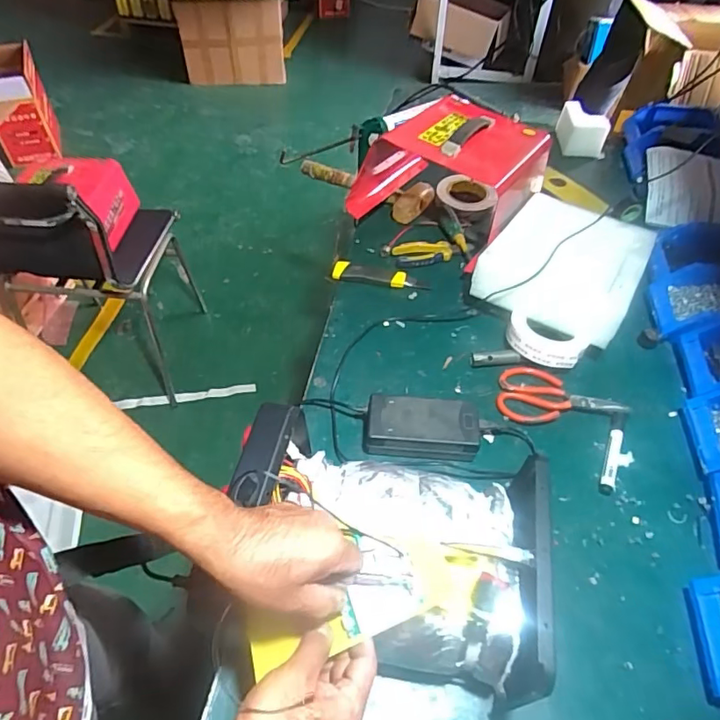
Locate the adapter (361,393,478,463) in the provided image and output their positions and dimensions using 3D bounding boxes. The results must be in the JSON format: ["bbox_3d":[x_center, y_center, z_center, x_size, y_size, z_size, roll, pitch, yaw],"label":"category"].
[{"bbox_3d":[0.082,0.091,0.714,0.149,0.045,0.070,3,51,0],"label":"adapter"}]

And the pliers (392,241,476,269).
[{"bbox_3d":[0.136,-0.197,0.967,0.147,0.015,0.054,-11,53,-10],"label":"pliers"}]

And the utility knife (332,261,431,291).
[{"bbox_3d":[0.037,-0.147,0.924,0.168,0.023,0.034,8,52,4],"label":"utility knife"}]

